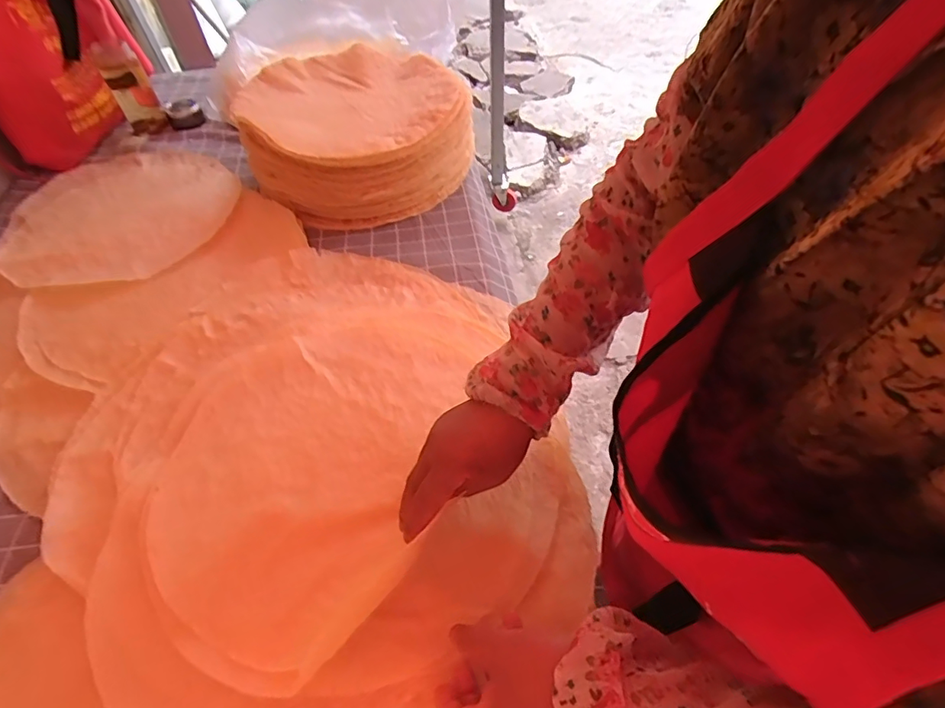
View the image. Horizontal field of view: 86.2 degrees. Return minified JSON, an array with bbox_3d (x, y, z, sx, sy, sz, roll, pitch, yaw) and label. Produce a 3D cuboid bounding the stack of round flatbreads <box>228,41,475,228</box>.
[{"bbox_3d":[-0.193,-0.372,0.848,0.352,0.138,0.346,-22,53,-13],"label":"stack of round flatbreads"}]

